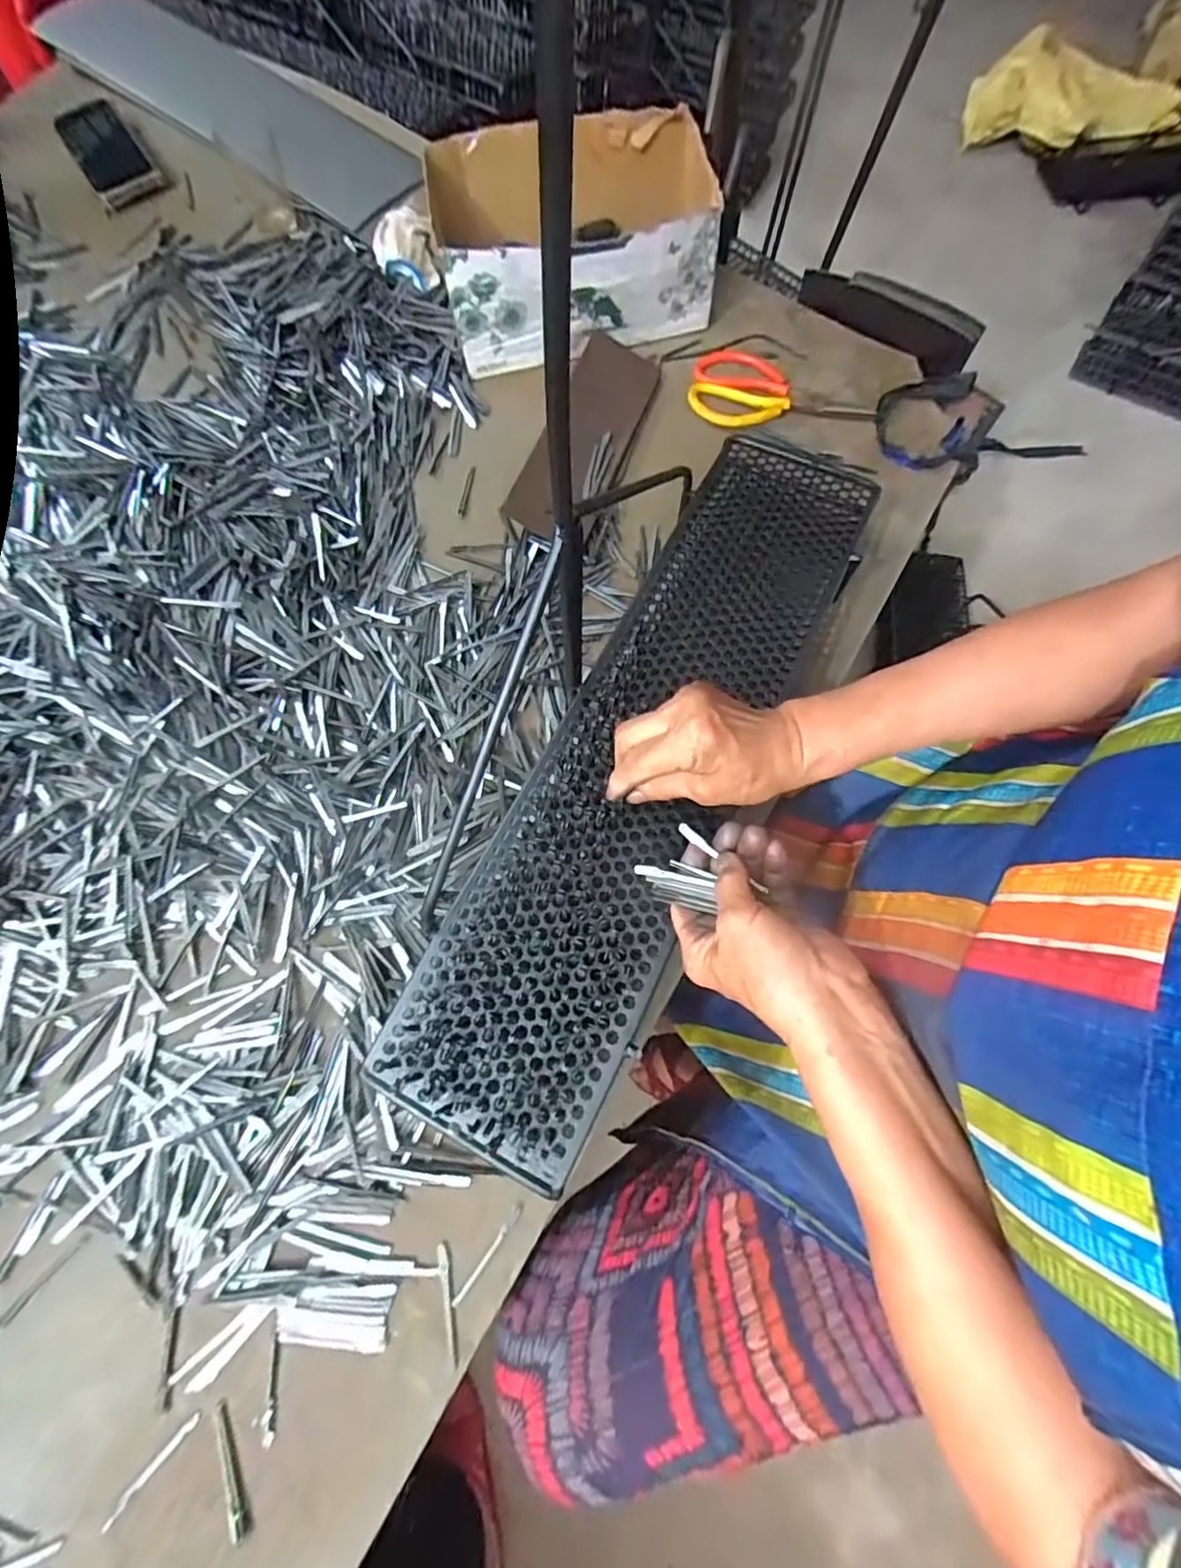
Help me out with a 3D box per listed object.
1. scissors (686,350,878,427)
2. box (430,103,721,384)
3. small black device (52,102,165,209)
[{"bbox_3d":[0.209,-0.430,0.637,0.194,0.012,0.099,12,72,3],"label":"scissors"},{"bbox_3d":[-0.008,-0.592,0.632,0.307,0.107,0.210,-12,72,-5],"label":"box"},{"bbox_3d":[-0.602,-0.786,0.729,0.078,0.018,0.183,-34,75,-11],"label":"small black device"}]

